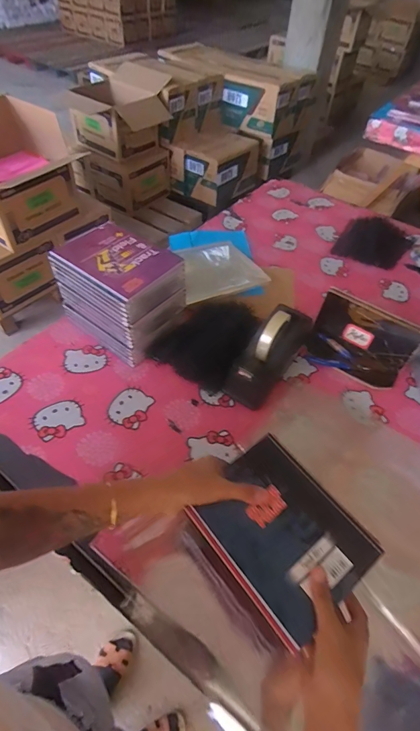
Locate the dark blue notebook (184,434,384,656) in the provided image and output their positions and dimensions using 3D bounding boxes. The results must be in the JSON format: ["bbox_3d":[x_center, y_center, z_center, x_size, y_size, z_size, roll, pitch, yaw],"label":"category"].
[{"bbox_3d":[0.084,0.200,0.464,0.153,0.022,0.195,-36,58,-17],"label":"dark blue notebook"}]

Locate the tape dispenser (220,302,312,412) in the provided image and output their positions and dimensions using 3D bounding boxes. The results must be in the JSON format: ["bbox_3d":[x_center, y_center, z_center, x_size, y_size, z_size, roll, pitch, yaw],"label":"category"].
[{"bbox_3d":[0.112,-0.025,0.702,0.076,0.121,0.195,31,54,21],"label":"tape dispenser"}]

